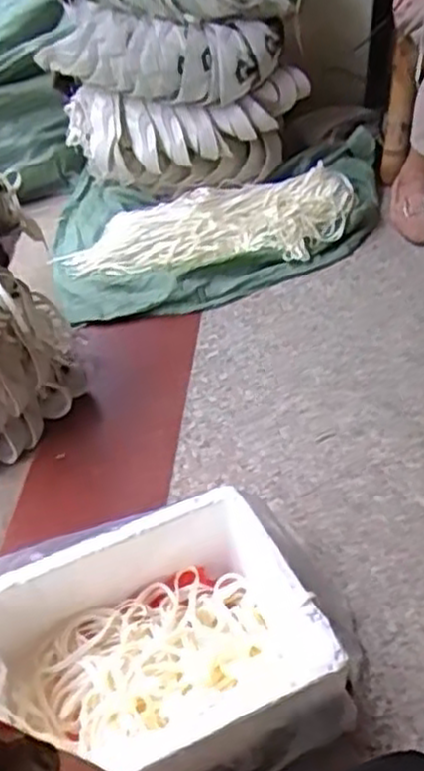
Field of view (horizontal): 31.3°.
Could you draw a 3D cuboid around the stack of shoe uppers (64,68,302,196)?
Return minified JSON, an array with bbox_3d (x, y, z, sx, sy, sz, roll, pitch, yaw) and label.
[{"bbox_3d":[-0.058,-0.500,1.529,0.487,0.200,0.150,-3,49,3],"label":"stack of shoe uppers"}]

